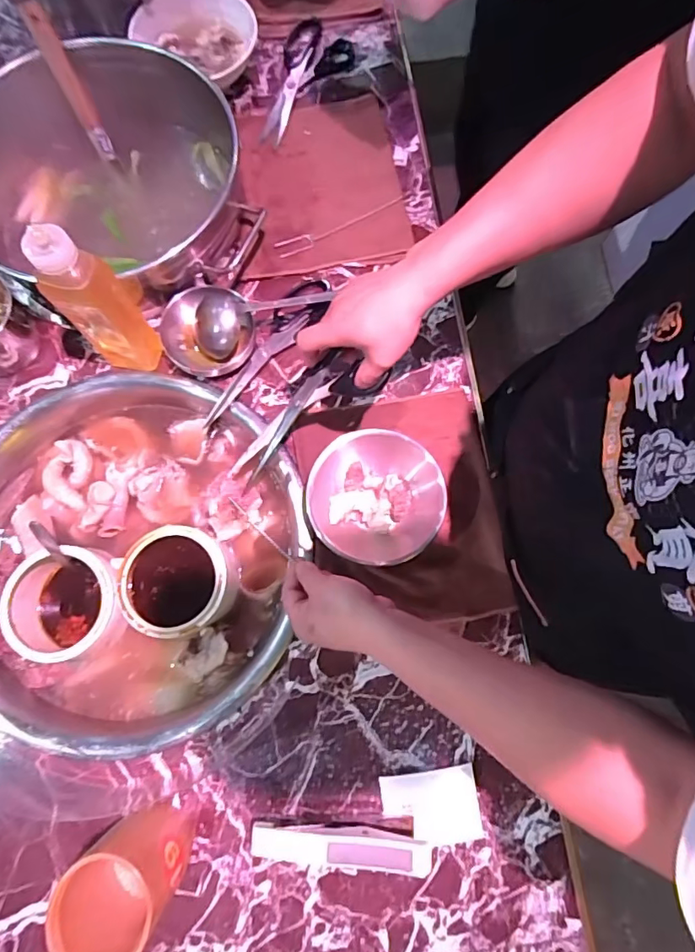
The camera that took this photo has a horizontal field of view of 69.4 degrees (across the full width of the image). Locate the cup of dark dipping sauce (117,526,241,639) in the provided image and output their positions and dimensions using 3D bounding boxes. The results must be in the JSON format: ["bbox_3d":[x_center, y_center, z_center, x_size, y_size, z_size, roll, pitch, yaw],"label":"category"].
[{"bbox_3d":[-0.197,0.124,0.594,0.119,0.052,0.120,0,76,1],"label":"cup of dark dipping sauce"}]

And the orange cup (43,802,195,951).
[{"bbox_3d":[-0.198,0.372,0.459,0.079,0.129,0.081,0,76,1],"label":"orange cup"}]

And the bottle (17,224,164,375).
[{"bbox_3d":[-0.271,-0.182,0.550,0.065,0.211,0.062,39,80,9],"label":"bottle"}]

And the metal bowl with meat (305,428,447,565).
[{"bbox_3d":[0.032,0.025,0.579,0.151,0.047,0.149,0,76,1],"label":"metal bowl with meat"}]

